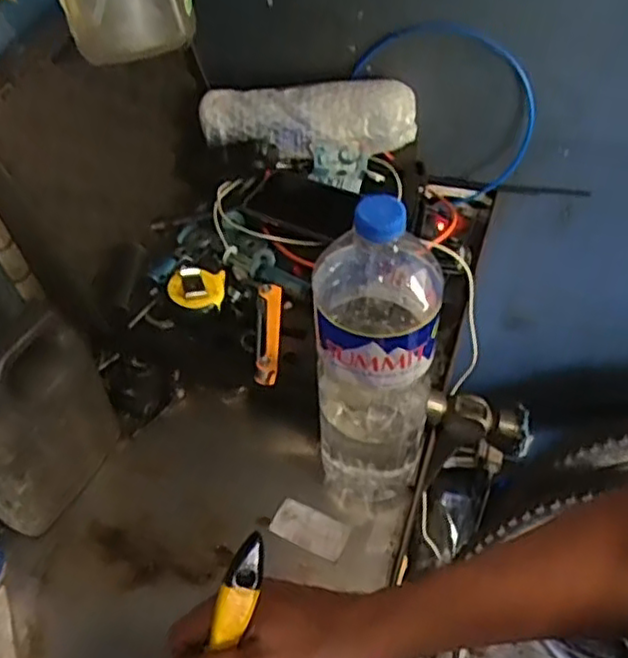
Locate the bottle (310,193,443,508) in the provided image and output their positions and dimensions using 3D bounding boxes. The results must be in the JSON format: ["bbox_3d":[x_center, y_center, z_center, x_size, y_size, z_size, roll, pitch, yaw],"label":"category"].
[{"bbox_3d":[0.047,0.031,0.523,0.089,0.308,0.086,5,50,6],"label":"bottle"}]

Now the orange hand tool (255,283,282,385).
[{"bbox_3d":[-0.044,0.002,0.664,0.024,0.019,0.112,-1,50,1],"label":"orange hand tool"}]

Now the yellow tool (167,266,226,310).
[{"bbox_3d":[-0.120,-0.042,0.700,0.054,0.017,0.048,1,50,2],"label":"yellow tool"}]

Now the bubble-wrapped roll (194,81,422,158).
[{"bbox_3d":[-0.006,-0.247,0.804,0.250,0.070,0.066,3,50,4],"label":"bubble-wrapped roll"}]

